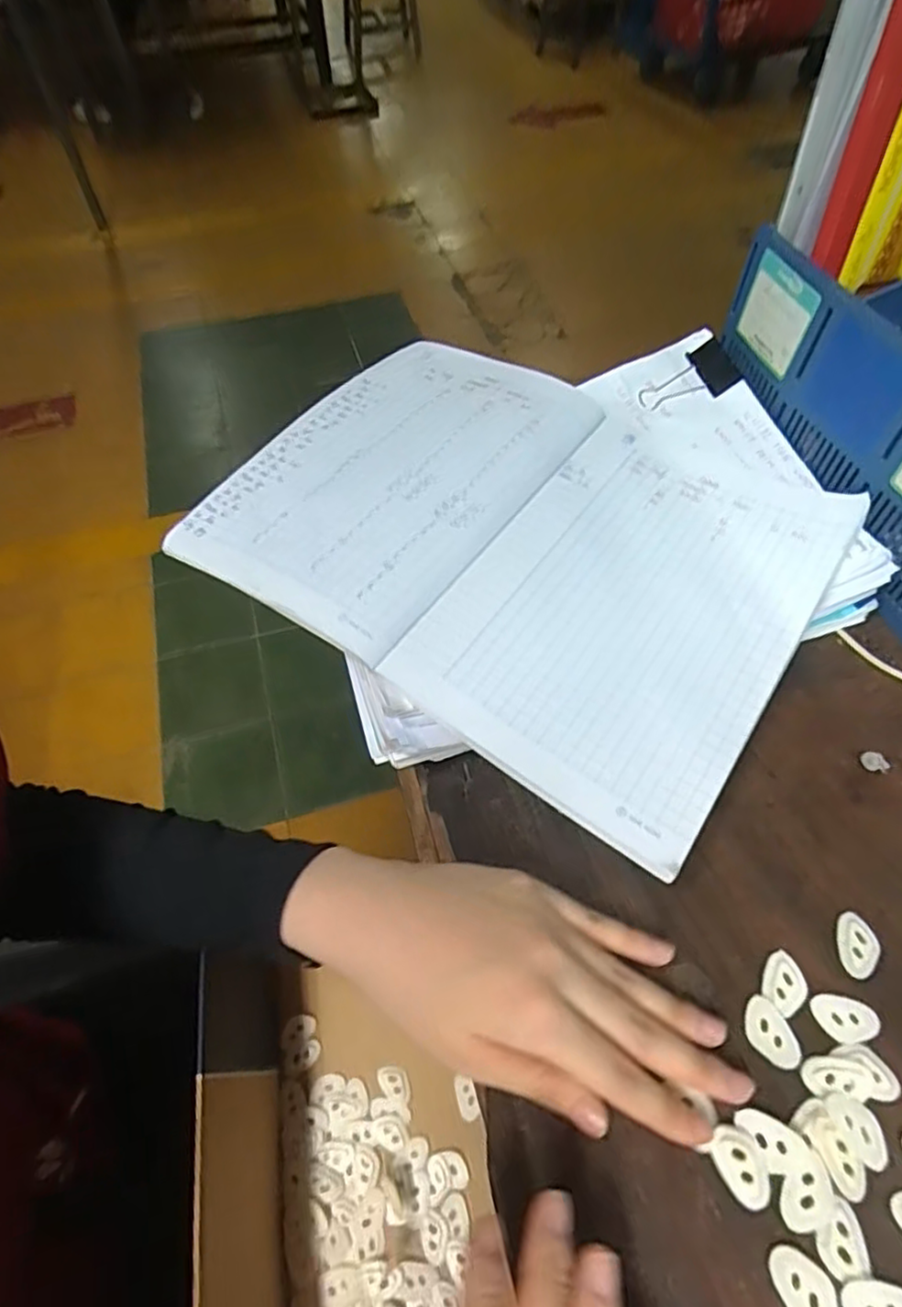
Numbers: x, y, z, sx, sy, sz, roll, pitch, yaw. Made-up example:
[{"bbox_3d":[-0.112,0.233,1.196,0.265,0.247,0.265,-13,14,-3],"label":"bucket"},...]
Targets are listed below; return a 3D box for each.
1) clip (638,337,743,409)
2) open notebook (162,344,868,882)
[{"bbox_3d":[0.168,-0.185,0.450,0.068,0.010,0.040,-37,65,-2],"label":"clip"},{"bbox_3d":[0.032,-0.069,0.387,0.337,0.034,0.247,32,63,16],"label":"open notebook"}]

